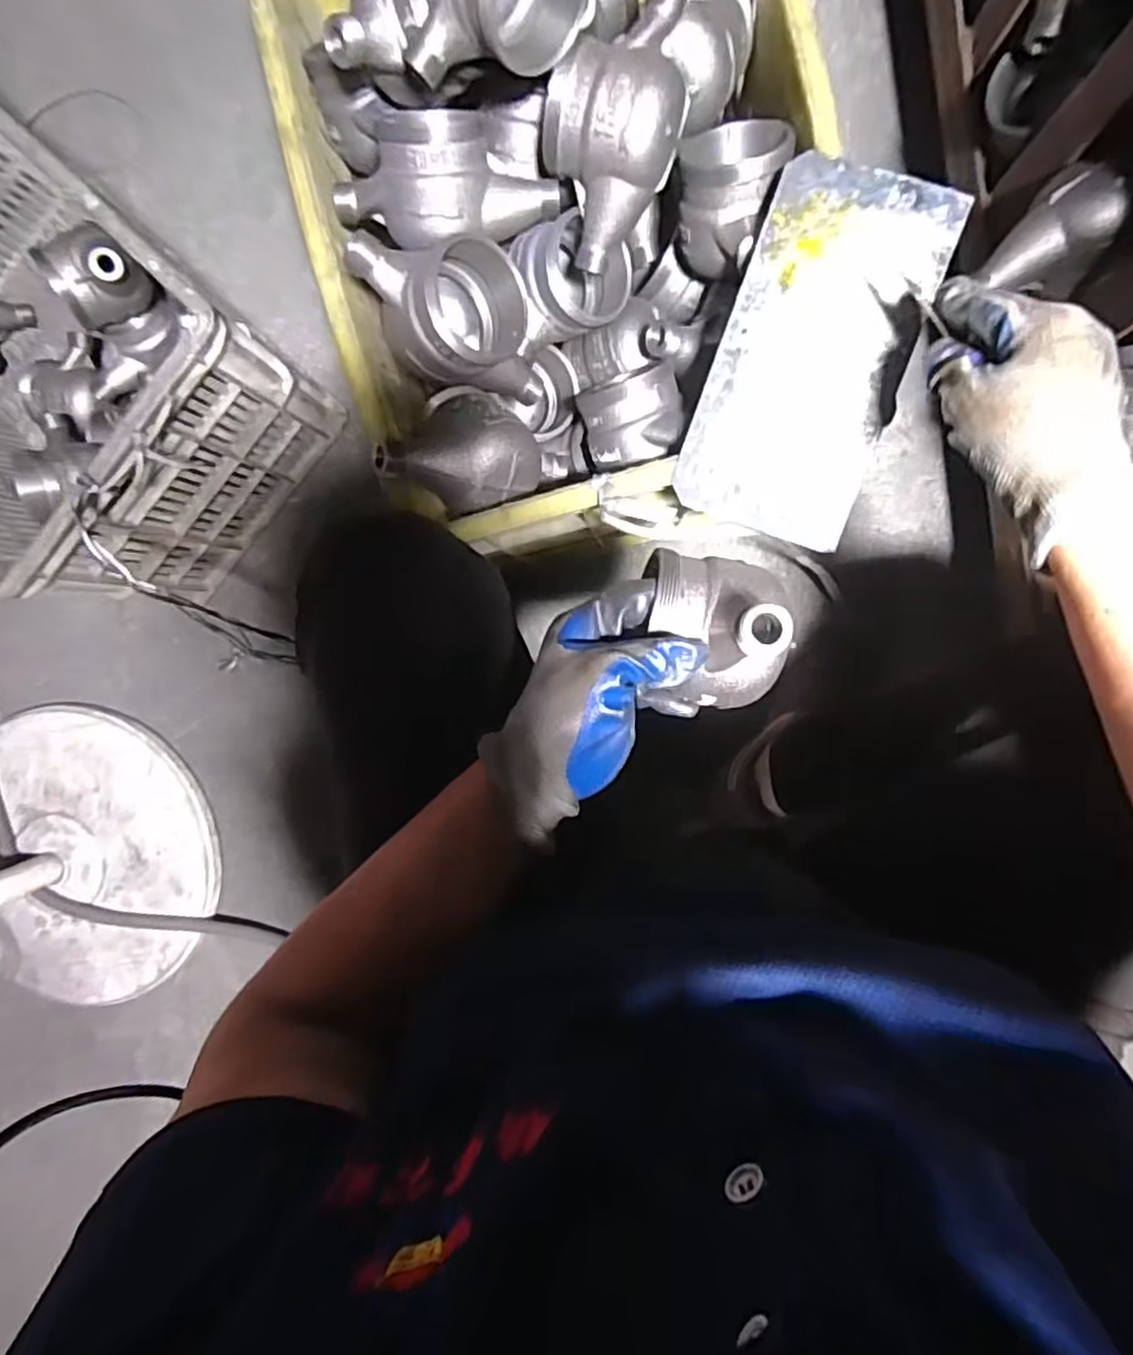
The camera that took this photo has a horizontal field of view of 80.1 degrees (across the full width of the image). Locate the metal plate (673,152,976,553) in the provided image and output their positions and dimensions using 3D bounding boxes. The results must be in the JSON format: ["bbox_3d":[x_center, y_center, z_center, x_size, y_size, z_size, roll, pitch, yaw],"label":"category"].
[{"bbox_3d":[0.166,-0.216,0.451,0.121,0.008,0.237,20,95,4],"label":"metal plate"}]

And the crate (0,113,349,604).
[{"bbox_3d":[-0.526,-0.330,0.700,0.474,0.278,0.312,44,96,1],"label":"crate"}]

